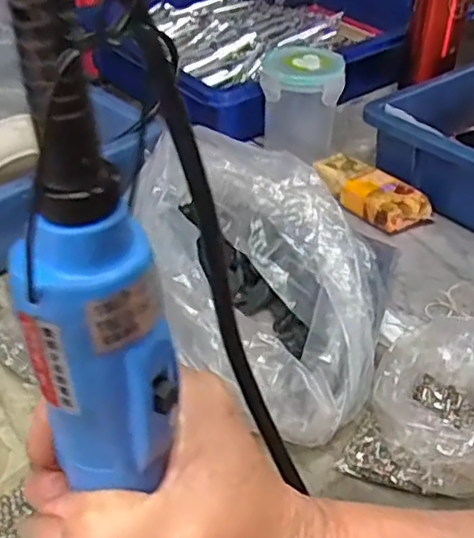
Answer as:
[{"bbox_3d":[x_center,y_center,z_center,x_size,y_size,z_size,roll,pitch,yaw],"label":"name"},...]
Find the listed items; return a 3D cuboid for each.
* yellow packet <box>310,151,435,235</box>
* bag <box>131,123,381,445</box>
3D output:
[{"bbox_3d":[0.124,-0.071,0.606,0.051,0.031,0.106,-29,47,-32],"label":"yellow packet"},{"bbox_3d":[0.006,0.006,0.438,0.178,0.101,0.169,11,40,13],"label":"bag"}]

